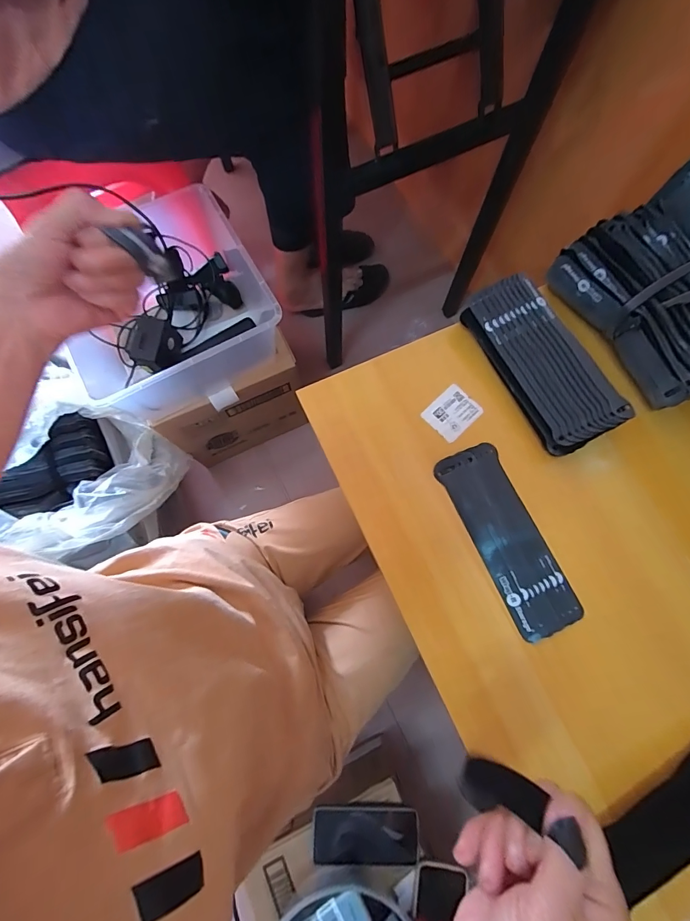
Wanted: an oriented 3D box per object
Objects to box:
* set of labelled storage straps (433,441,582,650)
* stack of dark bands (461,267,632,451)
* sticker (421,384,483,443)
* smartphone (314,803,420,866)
[{"bbox_3d":[0.172,0.081,0.410,0.069,0.015,0.200,-23,76,-5],"label":"set of labelled storage straps"},{"bbox_3d":[0.217,-0.108,0.435,0.086,0.039,0.199,-29,76,-7],"label":"stack of dark bands"},{"bbox_3d":[0.125,-0.055,0.450,0.057,0.004,0.049,-43,83,-8],"label":"sticker"},{"bbox_3d":[0.033,0.588,0.604,0.162,0.016,0.075,-2,75,0],"label":"smartphone"}]

